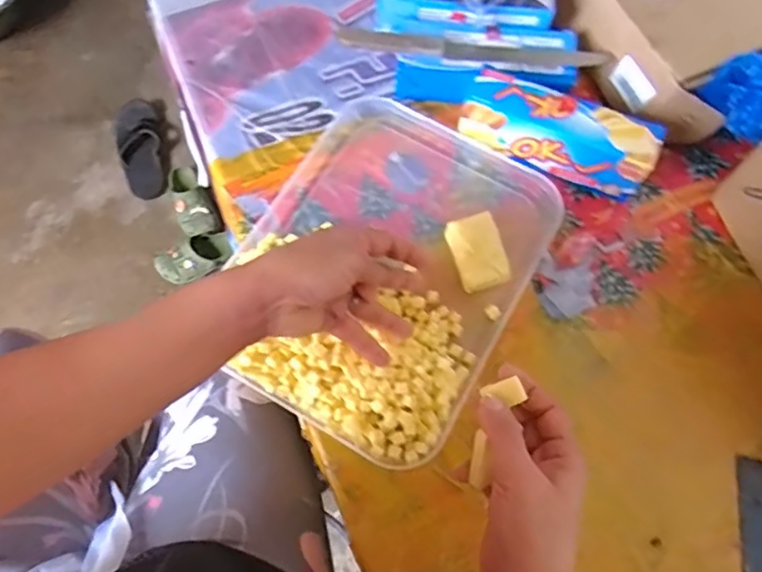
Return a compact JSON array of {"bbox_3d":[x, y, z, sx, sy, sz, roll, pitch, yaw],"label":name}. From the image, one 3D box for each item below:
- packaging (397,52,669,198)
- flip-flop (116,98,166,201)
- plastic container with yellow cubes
[{"bbox_3d":[0.133,-0.161,0.560,0.249,0.072,0.049,26,70,9],"label":"packaging"},{"bbox_3d":[-0.606,-0.342,1.447,0.103,0.045,0.277,-14,68,-6],"label":"flip-flop"},{"bbox_3d":[0.008,-0.024,0.524,0.241,0.042,0.312,29,70,10],"label":"plastic container with yellow cubes"}]

